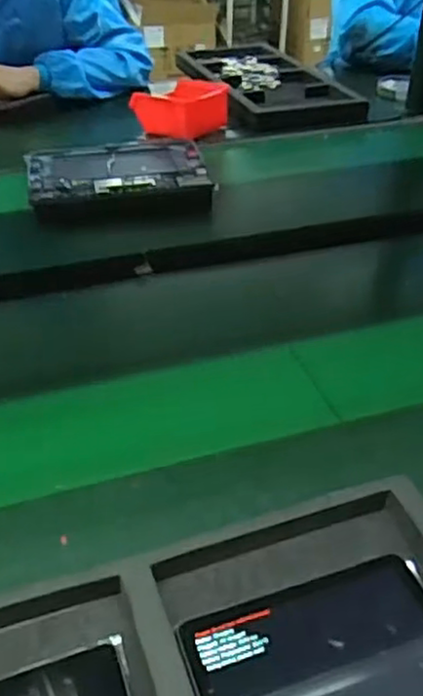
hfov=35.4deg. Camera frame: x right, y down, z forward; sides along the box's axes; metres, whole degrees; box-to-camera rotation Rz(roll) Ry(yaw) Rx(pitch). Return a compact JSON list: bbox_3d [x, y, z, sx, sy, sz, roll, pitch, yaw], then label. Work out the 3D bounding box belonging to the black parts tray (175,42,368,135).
[{"bbox_3d":[0.092,-0.517,1.288,0.243,0.041,0.464,-13,41,-17],"label":"black parts tray"}]

